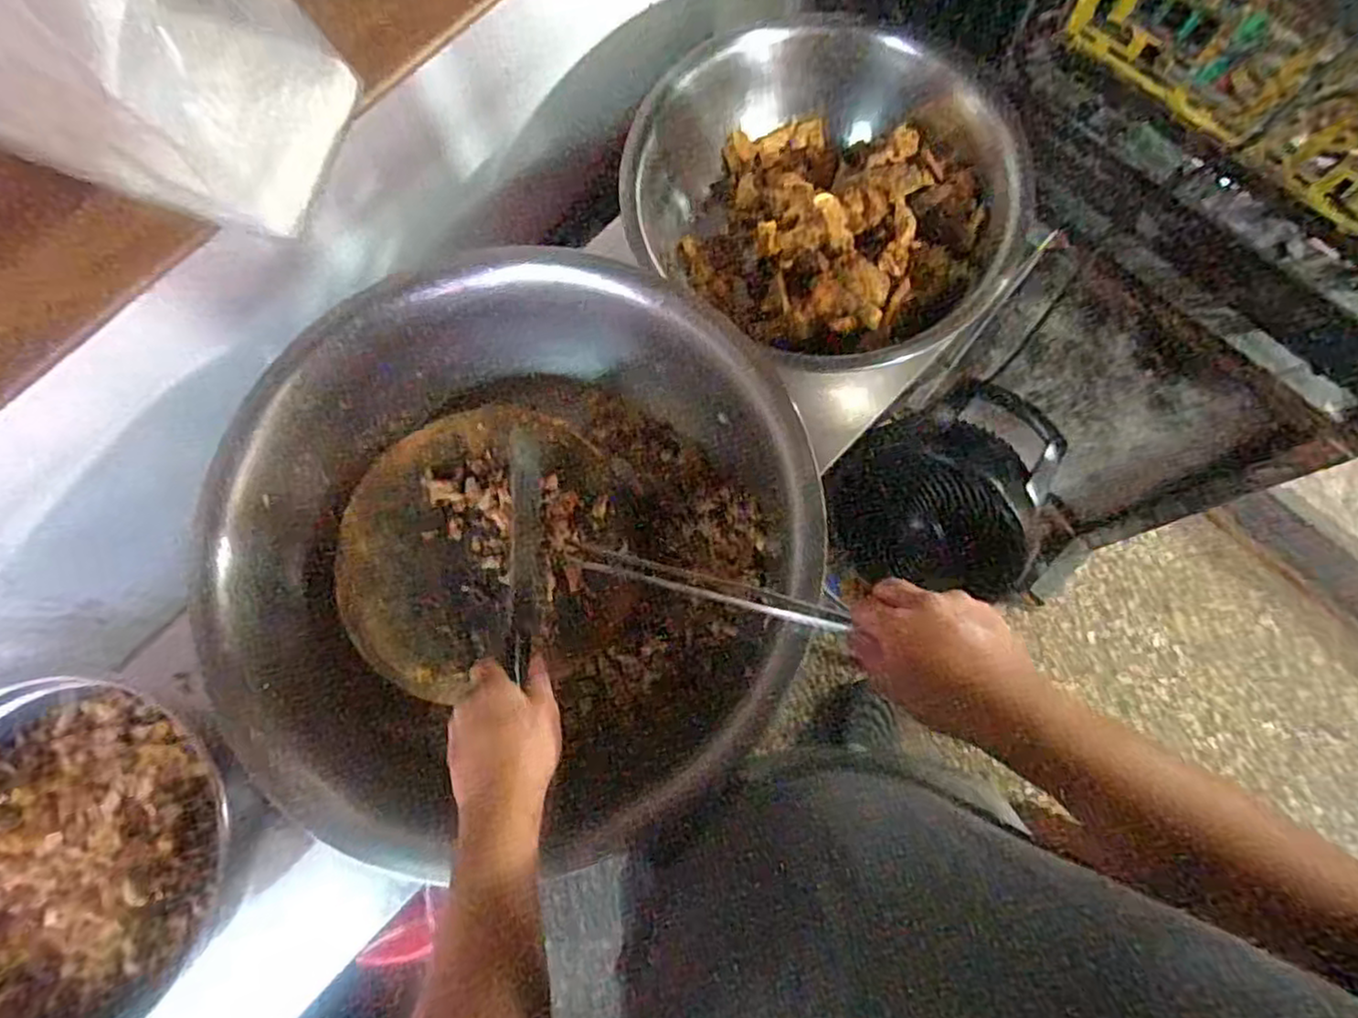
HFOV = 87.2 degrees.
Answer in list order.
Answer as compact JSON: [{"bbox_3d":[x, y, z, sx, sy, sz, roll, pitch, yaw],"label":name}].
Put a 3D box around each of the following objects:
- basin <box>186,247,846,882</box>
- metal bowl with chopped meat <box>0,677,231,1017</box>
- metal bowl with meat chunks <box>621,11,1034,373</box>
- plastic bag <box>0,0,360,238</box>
[{"bbox_3d":[-0.151,0.030,0.694,0.532,0.154,0.519,0,76,2],"label":"basin"},{"bbox_3d":[-0.548,0.319,0.611,0.287,0.085,0.297,0,76,2],"label":"metal bowl with chopped meat"},{"bbox_3d":[0.158,-0.351,0.786,0.380,0.159,0.337,20,77,7],"label":"metal bowl with meat chunks"},{"bbox_3d":[-0.292,-0.229,0.331,0.200,0.140,0.107,15,77,5],"label":"plastic bag"}]

